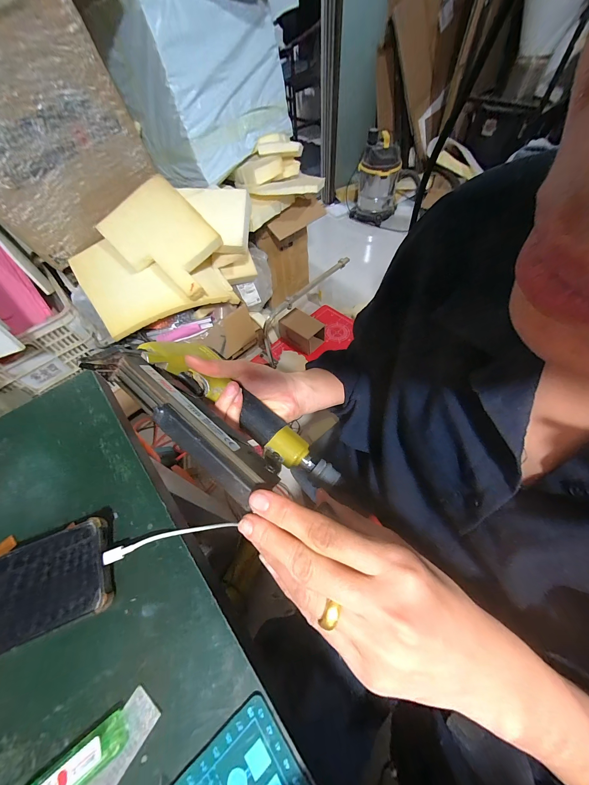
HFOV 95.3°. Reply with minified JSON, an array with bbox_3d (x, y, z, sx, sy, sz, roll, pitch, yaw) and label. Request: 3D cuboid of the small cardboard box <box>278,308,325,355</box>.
[{"bbox_3d":[0.033,-0.287,1.255,0.188,0.102,0.135,36,67,24],"label":"small cardboard box"}]

